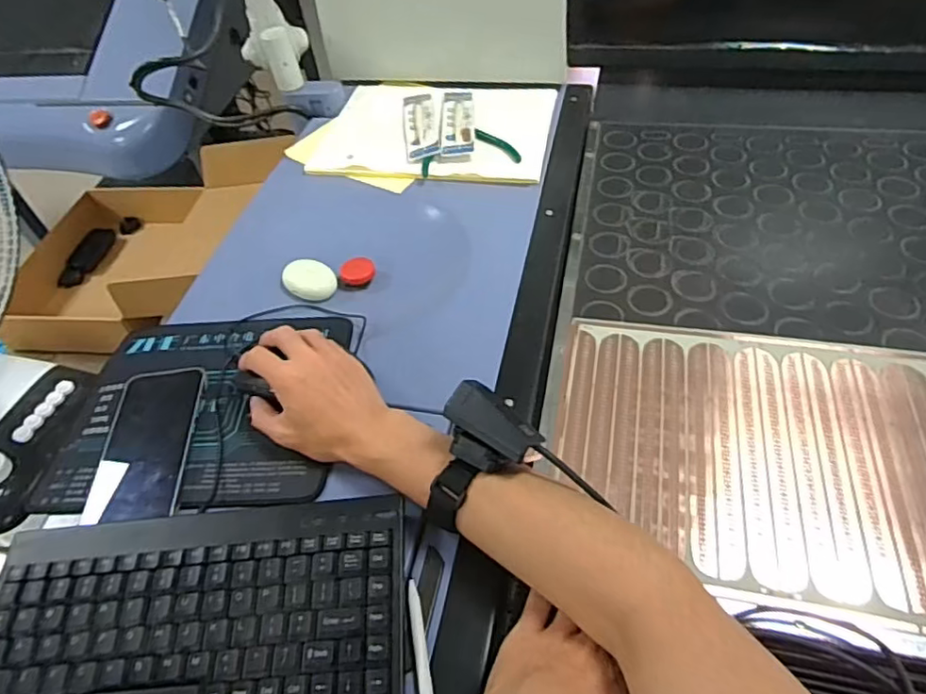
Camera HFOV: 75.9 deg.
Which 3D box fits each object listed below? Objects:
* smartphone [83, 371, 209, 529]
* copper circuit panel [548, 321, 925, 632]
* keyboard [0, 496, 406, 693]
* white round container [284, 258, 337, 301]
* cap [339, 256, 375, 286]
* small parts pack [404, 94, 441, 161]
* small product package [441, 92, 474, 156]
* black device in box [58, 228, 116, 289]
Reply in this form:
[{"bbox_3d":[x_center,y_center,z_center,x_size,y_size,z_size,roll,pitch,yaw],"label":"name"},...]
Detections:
[{"bbox_3d":[-0.271,0.080,0.514,0.077,0.013,0.146,-7,49,0],"label":"smartphone"},{"bbox_3d":[0.320,0.088,0.455,0.481,0.008,0.243,7,50,12],"label":"copper circuit panel"},{"bbox_3d":[-0.183,0.187,0.404,0.286,0.028,0.142,-6,49,0],"label":"keyboard"},{"bbox_3d":[-0.174,-0.076,0.676,0.063,0.015,0.049,25,56,25],"label":"white round container"},{"bbox_3d":[-0.121,-0.087,0.682,0.038,0.010,0.038,-3,49,3],"label":"cap"},{"bbox_3d":[-0.059,-0.312,0.824,0.043,0.014,0.174,-8,49,-1],"label":"small parts pack"},{"bbox_3d":[-0.007,-0.314,0.820,0.044,0.017,0.174,-3,49,3],"label":"small product package"},{"bbox_3d":[-0.738,-0.178,1.173,0.043,0.032,0.153,2,49,8],"label":"black device in box"}]

